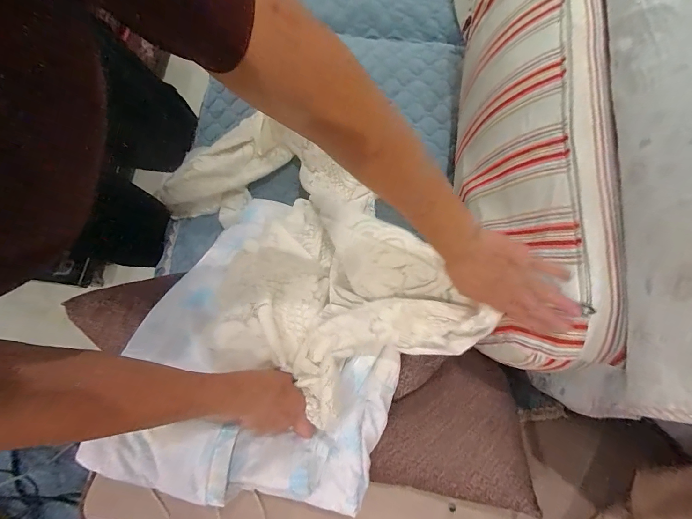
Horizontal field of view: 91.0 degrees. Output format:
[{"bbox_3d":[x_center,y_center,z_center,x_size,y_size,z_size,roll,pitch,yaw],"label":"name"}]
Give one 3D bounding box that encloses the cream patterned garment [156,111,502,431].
[{"bbox_3d":[-0.100,-0.045,0.596,0.321,0.117,0.626,-35,50,-7],"label":"cream patterned garment"}]

